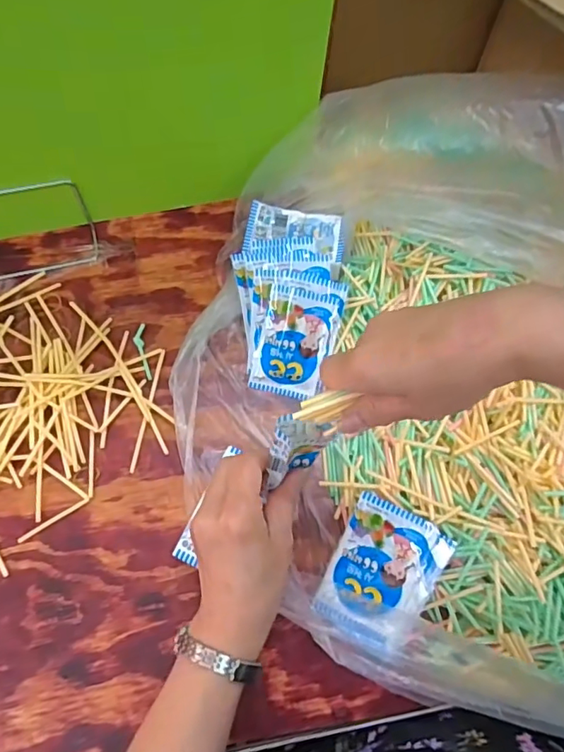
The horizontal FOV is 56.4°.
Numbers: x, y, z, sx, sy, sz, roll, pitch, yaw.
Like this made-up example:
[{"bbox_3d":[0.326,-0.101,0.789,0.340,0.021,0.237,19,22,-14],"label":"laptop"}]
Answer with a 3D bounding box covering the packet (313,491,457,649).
[{"bbox_3d":[0.085,0.164,0.441,0.082,0.025,0.107,24,68,8],"label":"packet"}]

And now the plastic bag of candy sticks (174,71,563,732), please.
[{"bbox_3d":[0.164,-0.008,0.427,0.487,0.193,0.475,12,67,3],"label":"plastic bag of candy sticks"}]

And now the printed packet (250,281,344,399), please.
[{"bbox_3d":[0.011,-0.034,0.517,0.067,0.016,0.107,12,99,0],"label":"printed packet"}]

